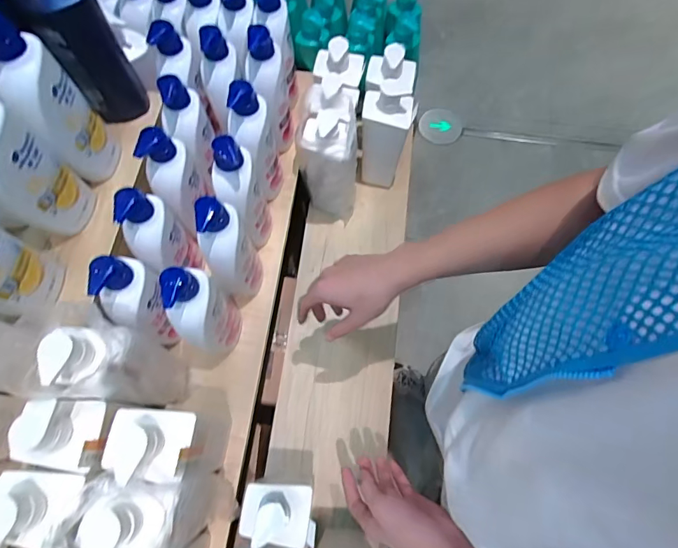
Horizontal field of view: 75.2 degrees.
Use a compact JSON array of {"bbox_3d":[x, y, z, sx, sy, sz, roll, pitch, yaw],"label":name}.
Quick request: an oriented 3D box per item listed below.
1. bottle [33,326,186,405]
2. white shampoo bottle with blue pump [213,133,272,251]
[{"bbox_3d":[-0.254,0.115,0.545,0.069,0.252,0.073,14,71,5],"label":"bottle"},{"bbox_3d":[-0.136,-0.109,0.631,0.050,0.202,0.090,14,71,5],"label":"white shampoo bottle with blue pump"}]

